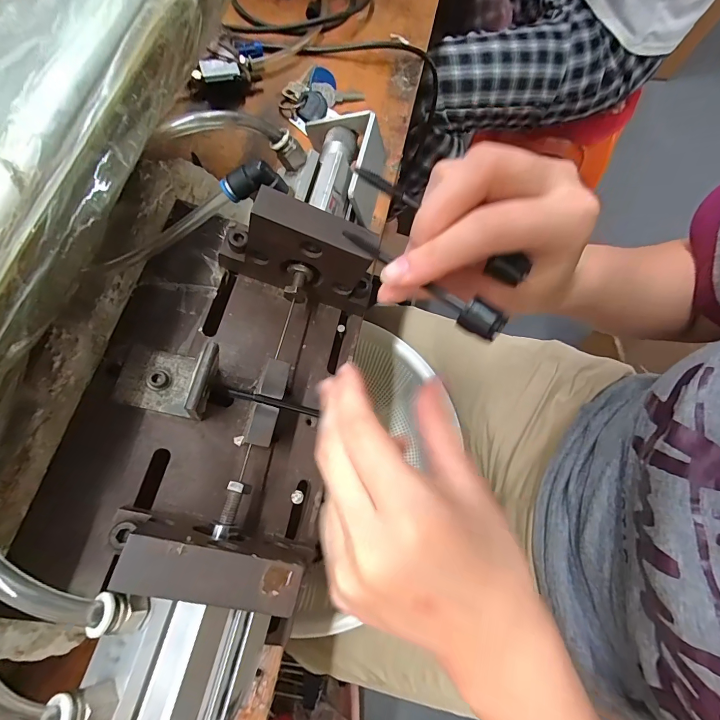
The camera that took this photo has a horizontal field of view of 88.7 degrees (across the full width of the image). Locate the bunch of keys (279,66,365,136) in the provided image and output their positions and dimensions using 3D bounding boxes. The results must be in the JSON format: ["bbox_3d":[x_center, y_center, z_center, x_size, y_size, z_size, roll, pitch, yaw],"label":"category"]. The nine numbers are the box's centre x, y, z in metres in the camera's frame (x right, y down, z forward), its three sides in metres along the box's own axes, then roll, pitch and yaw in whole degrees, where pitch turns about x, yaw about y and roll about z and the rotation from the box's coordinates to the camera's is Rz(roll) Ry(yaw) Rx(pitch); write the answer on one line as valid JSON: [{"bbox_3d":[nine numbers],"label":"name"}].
[{"bbox_3d":[-0.046,-0.265,0.371,0.065,0.012,0.073,34,72,9],"label":"bunch of keys"}]

